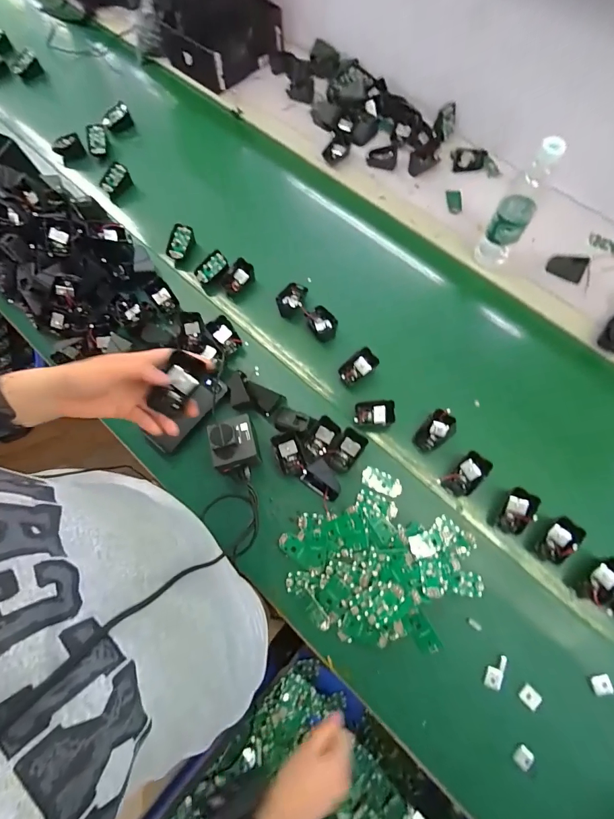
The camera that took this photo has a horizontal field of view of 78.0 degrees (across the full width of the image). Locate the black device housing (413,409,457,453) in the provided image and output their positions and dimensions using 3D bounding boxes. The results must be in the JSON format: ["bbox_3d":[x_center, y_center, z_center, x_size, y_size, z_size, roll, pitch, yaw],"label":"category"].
[{"bbox_3d":[0.214,0.039,0.636,0.068,0.044,0.048,-42,73,-12],"label":"black device housing"}]

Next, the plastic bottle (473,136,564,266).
[{"bbox_3d":[0.360,-0.340,0.661,0.062,0.231,0.051,26,74,10],"label":"plastic bottle"}]

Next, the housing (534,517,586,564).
[{"bbox_3d":[0.378,0.196,0.570,0.032,0.053,0.060,38,76,13],"label":"housing"}]

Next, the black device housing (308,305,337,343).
[{"bbox_3d":[0.028,-0.162,0.707,0.046,0.032,0.065,-20,71,-5],"label":"black device housing"}]

